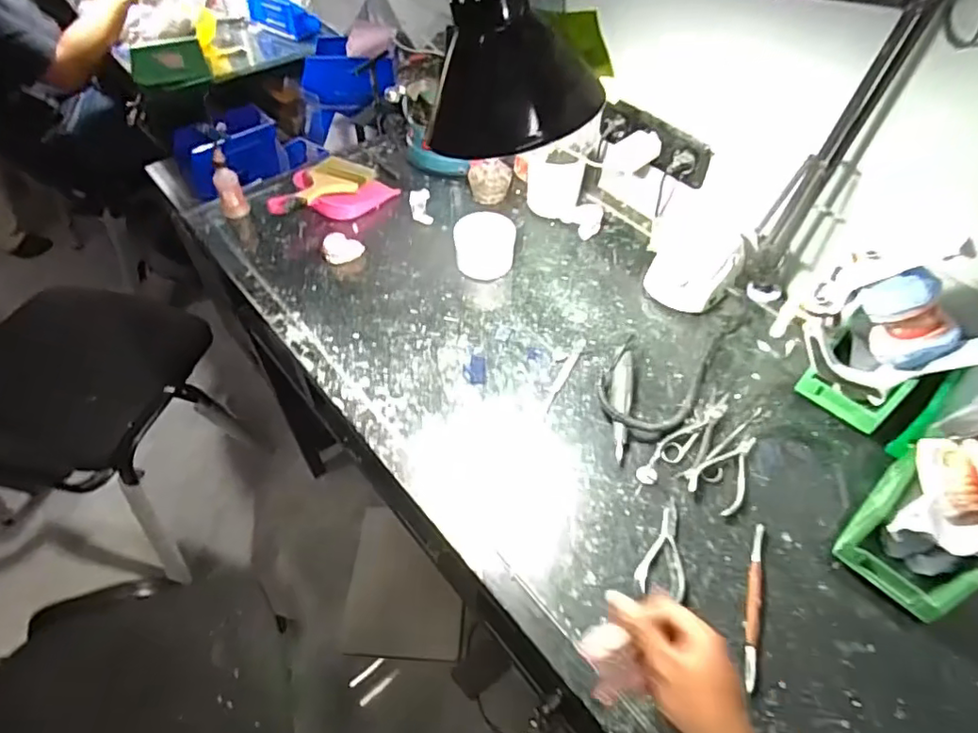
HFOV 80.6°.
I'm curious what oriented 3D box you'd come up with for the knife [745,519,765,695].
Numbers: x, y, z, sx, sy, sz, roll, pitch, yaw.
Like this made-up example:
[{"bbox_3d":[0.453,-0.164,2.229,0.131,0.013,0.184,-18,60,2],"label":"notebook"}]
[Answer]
[{"bbox_3d":[0.276,0.241,0.601,0.014,0.011,0.170,16,53,13],"label":"knife"}]

